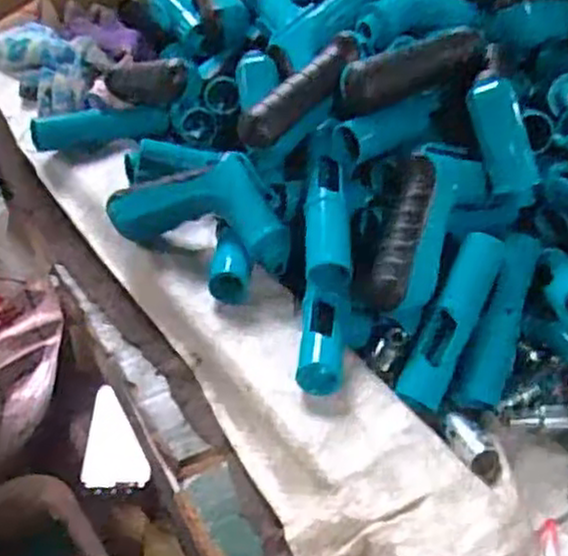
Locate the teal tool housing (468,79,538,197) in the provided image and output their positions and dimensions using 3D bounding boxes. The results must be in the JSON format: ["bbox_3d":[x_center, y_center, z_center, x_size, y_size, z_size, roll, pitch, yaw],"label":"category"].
[{"bbox_3d":[0.146,-0.095,0.503,0.027,0.076,0.024,-27,12,-30],"label":"teal tool housing"}]

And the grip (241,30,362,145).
[{"bbox_3d":[0.013,-0.132,0.530,0.113,0.021,0.024,-44,55,-15],"label":"grip"}]

